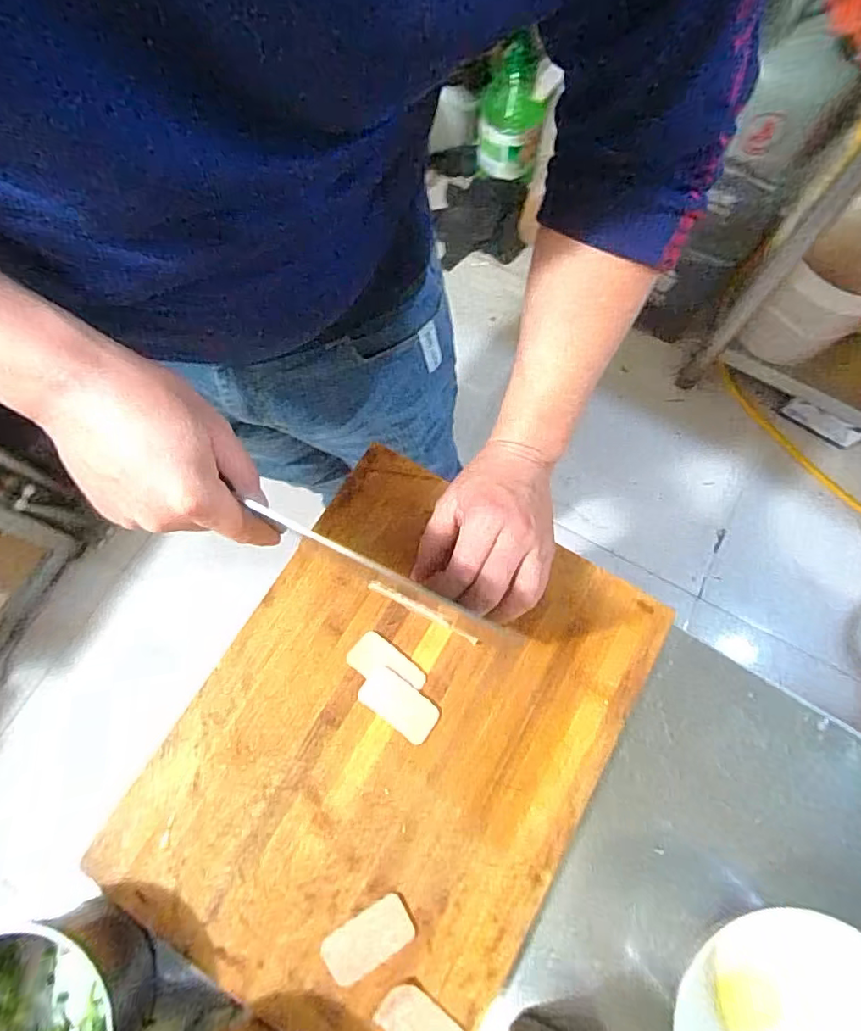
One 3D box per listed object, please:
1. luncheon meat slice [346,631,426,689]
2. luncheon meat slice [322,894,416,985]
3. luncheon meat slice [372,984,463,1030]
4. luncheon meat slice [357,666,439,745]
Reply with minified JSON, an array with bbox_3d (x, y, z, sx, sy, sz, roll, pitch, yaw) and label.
[{"bbox_3d":[-0.035,0.122,0.439,0.061,0.004,0.033,37,76,11],"label":"luncheon meat slice"},{"bbox_3d":[-0.044,0.294,0.380,0.063,0.004,0.032,-30,75,-9],"label":"luncheon meat slice"},{"bbox_3d":[-0.007,0.343,0.368,0.058,0.006,0.031,35,76,10],"label":"luncheon meat slice"},{"bbox_3d":[-0.025,0.147,0.429,0.064,0.004,0.033,33,75,10],"label":"luncheon meat slice"}]

